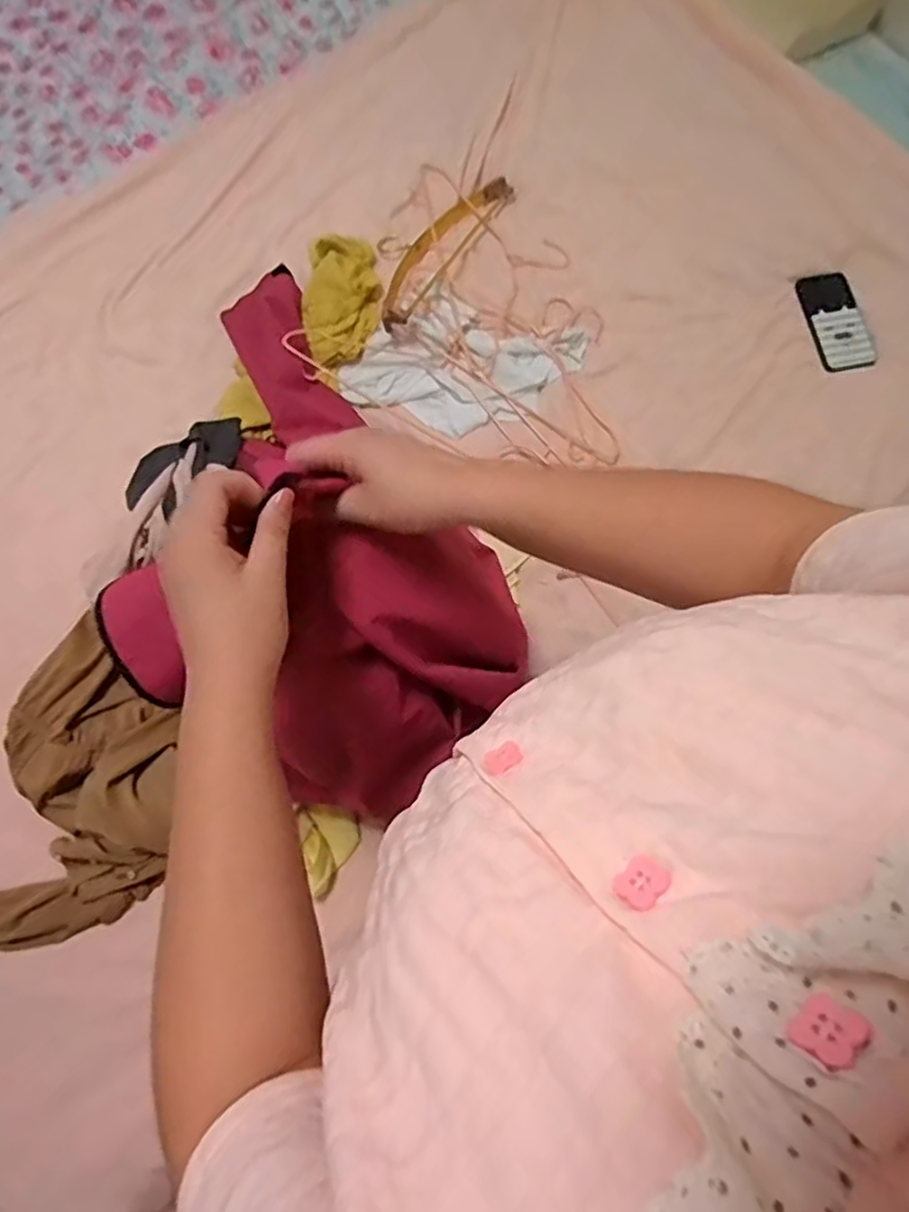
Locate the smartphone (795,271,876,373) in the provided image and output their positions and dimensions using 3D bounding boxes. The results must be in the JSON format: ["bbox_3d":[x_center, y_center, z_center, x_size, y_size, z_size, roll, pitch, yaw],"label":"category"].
[{"bbox_3d":[0.567,-0.421,1.023,0.070,0.016,0.157,-17,81,12],"label":"smartphone"}]

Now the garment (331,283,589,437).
[{"bbox_3d":[0.014,-0.348,0.979,0.310,0.031,0.207,18,74,6],"label":"garment"}]

